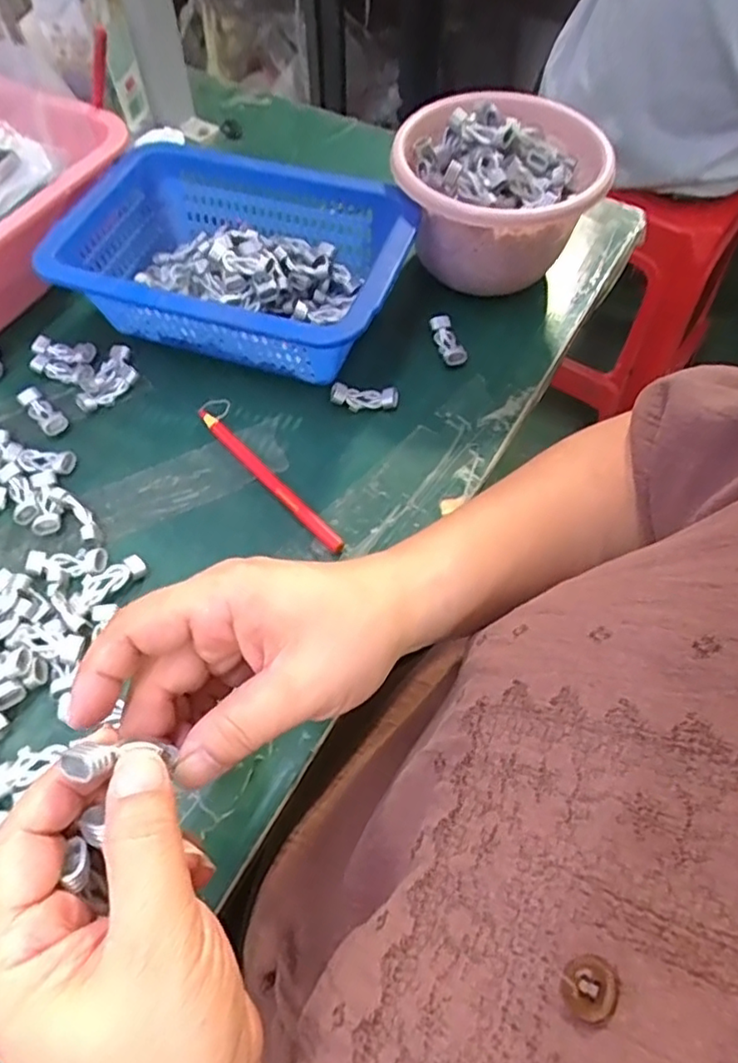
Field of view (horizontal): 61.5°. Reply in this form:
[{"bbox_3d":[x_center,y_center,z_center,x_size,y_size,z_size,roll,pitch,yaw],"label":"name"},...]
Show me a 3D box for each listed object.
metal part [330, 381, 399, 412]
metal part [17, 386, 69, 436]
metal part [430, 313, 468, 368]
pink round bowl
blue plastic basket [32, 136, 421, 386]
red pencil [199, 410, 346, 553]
[{"bbox_3d":[-0.003,-0.092,0.424,0.046,0.015,0.015,4,59,2],"label":"metal part"},{"bbox_3d":[-0.221,-0.083,0.421,0.017,0.007,0.046,-38,66,-21],"label":"metal part"},{"bbox_3d":[0.058,-0.140,0.449,0.014,0.014,0.045,-14,60,-9],"label":"metal part"},{"bbox_3d":[0.089,-0.251,0.452,0.137,0.091,0.145,0,59,0],"label":"pink round bowl"},{"bbox_3d":[-0.085,-0.177,0.434,0.218,0.083,0.154,17,60,9],"label":"blue plastic basket"},{"bbox_3d":[-0.064,-0.035,0.389,0.012,0.009,0.140,-38,66,-21],"label":"red pencil"}]

